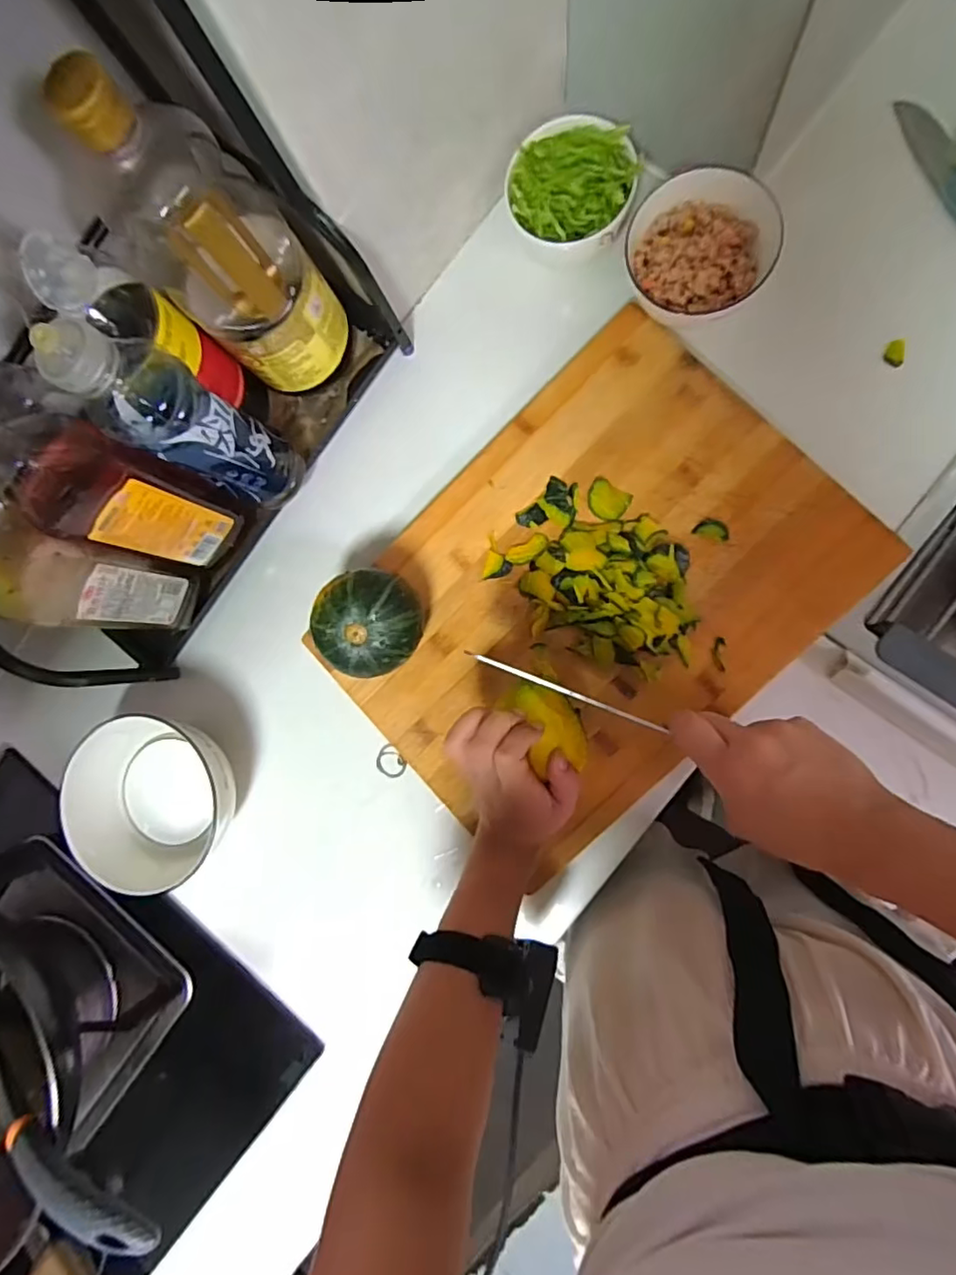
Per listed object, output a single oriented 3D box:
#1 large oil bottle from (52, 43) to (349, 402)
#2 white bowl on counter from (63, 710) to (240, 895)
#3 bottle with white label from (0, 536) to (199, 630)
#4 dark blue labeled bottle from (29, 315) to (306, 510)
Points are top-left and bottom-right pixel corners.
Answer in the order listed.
[{"bbox_3d":[-0.179,-0.265,0.405,0.098,0.233,0.077,-40,82,6],"label":"large oil bottle"},{"bbox_3d":[-0.286,0.149,0.532,0.139,0.066,0.145,0,88,10],"label":"white bowl on counter"},{"bbox_3d":[-0.300,-0.038,0.432,0.048,0.238,0.057,6,89,10],"label":"bottle with white label"},{"bbox_3d":[-0.210,-0.157,0.439,0.067,0.233,0.061,31,93,9],"label":"dark blue labeled bottle"}]

